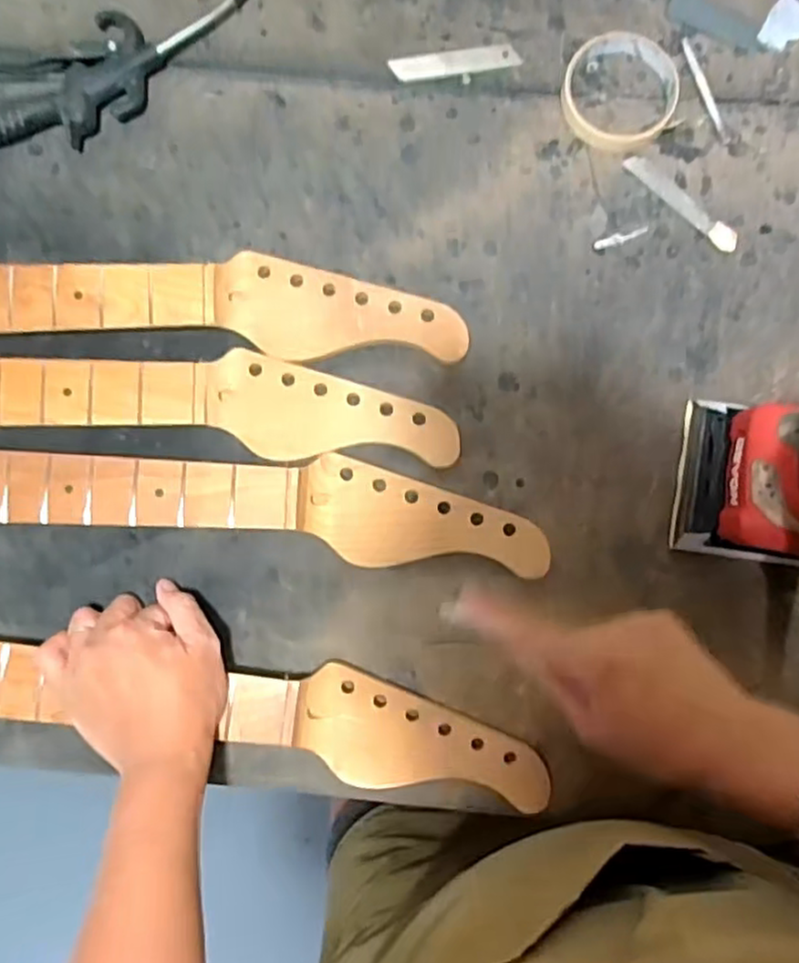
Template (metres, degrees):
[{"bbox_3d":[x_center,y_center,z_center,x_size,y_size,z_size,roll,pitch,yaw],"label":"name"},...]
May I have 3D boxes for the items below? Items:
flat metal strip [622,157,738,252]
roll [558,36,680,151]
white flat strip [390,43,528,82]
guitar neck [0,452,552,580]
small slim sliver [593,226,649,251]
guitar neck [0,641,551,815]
[{"bbox_3d":[0.208,-0.205,0.509,0.101,0.004,0.017,37,87,2],"label":"flat metal strip"},{"bbox_3d":[0.163,-0.289,0.508,0.083,0.013,0.086,0,86,0],"label":"roll"},{"bbox_3d":[0.043,-0.318,0.521,0.095,0.004,0.019,-9,86,-1],"label":"white flat strip"},{"bbox_3d":[-0.218,0.010,0.479,0.638,0.035,0.067,4,86,0],"label":"guitar neck"},{"bbox_3d":[0.165,-0.181,0.509,0.042,0.006,0.008,-15,86,-1],"label":"small slim sliver"},{"bbox_3d":[-0.214,0.145,0.459,0.631,0.017,0.069,7,86,-2],"label":"guitar neck"}]

